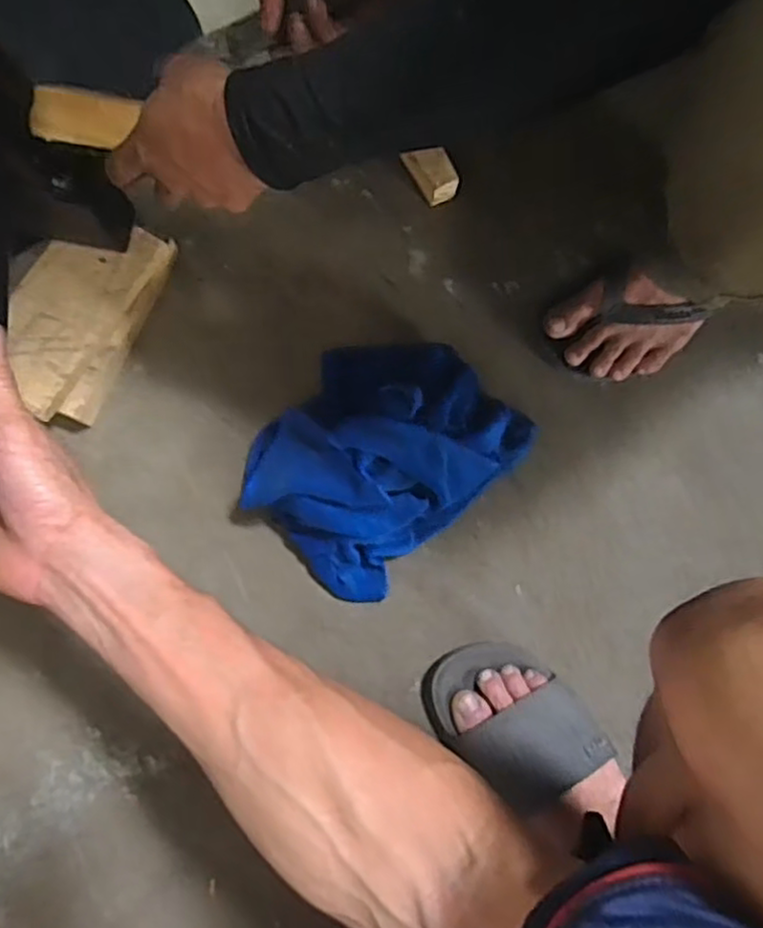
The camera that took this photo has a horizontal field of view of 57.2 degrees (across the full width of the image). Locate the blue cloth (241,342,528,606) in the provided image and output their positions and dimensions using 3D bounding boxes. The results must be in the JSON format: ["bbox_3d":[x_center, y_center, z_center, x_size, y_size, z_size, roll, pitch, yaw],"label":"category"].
[{"bbox_3d":[0.002,-0.009,0.578,0.211,0.084,0.159,-44,84,-7],"label":"blue cloth"}]

